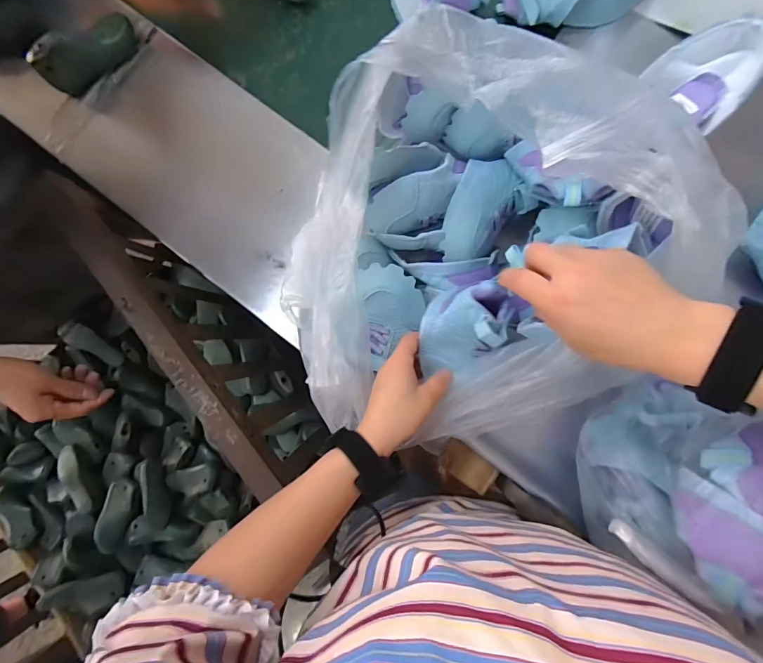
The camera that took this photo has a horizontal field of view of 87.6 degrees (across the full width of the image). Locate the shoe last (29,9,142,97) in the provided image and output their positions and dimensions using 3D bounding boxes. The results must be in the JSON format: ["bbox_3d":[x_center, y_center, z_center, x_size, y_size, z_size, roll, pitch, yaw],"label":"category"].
[{"bbox_3d":[-0.408,-0.390,0.556,0.134,0.060,0.047,-26,88,4],"label":"shoe last"}]

